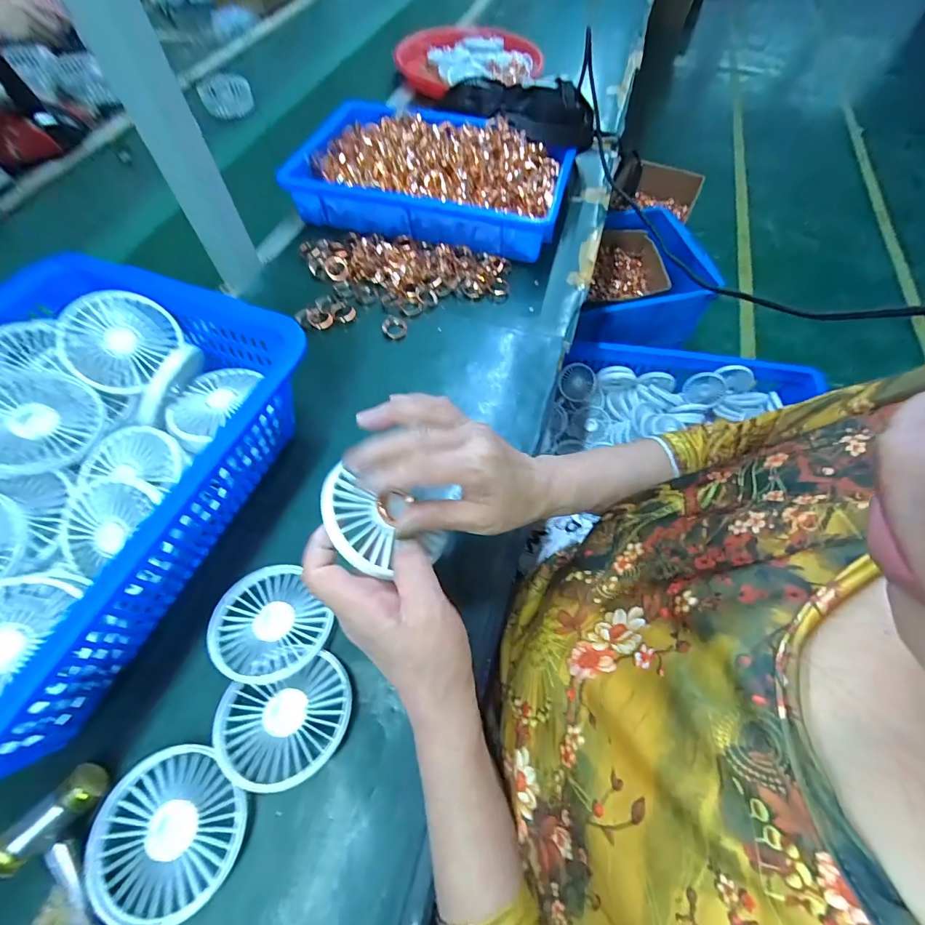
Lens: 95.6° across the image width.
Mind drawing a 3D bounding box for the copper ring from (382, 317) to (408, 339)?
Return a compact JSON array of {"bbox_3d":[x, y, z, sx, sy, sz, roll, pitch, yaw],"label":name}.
[{"bbox_3d":[-0.080,-0.160,0.492,0.028,0.008,0.031,-8,62,-5],"label":"copper ring"}]

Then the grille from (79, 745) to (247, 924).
[{"bbox_3d":[-0.190,0.238,0.271,0.083,0.018,0.089,0,62,-1],"label":"grille"}]

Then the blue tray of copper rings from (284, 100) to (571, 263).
[{"bbox_3d":[-0.042,-0.401,0.592,0.359,0.067,0.222,12,62,6],"label":"blue tray of copper rings"}]

